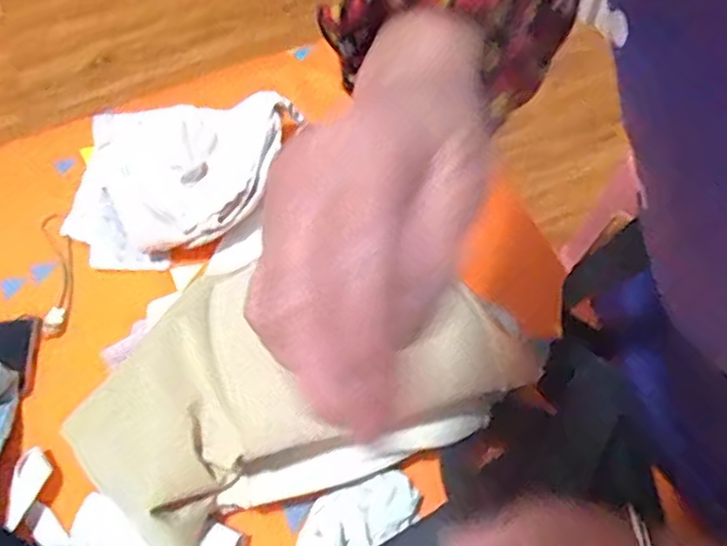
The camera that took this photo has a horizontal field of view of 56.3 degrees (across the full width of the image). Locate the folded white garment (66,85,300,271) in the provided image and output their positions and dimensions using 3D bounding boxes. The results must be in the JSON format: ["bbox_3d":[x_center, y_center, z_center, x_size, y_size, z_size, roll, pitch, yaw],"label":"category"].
[{"bbox_3d":[-0.174,-0.090,0.642,0.209,0.052,0.168,1,62,4],"label":"folded white garment"}]

